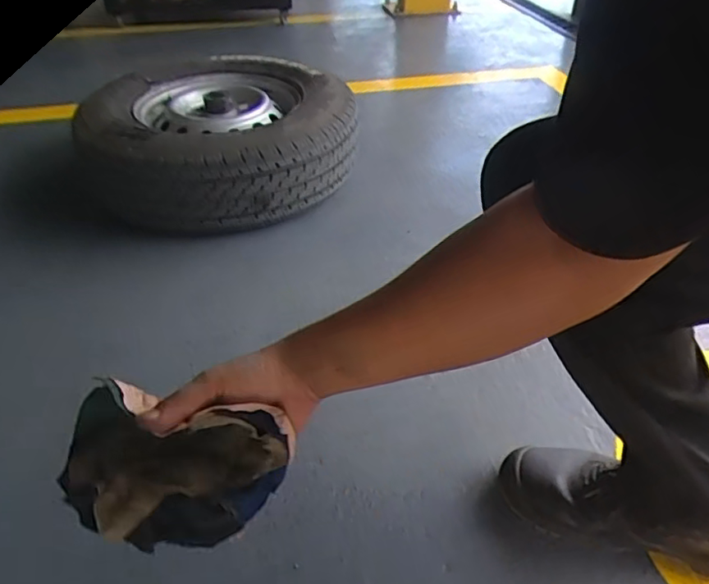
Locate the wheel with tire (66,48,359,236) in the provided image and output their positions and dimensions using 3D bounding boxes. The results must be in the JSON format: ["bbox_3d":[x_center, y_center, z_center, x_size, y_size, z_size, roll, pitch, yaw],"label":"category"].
[{"bbox_3d":[-0.340,-0.376,1.360,0.589,0.184,0.610,1,38,-1],"label":"wheel with tire"}]

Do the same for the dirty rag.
[{"bbox_3d":[-0.141,0.131,0.421,0.160,0.076,0.099,4,39,5],"label":"dirty rag"}]

